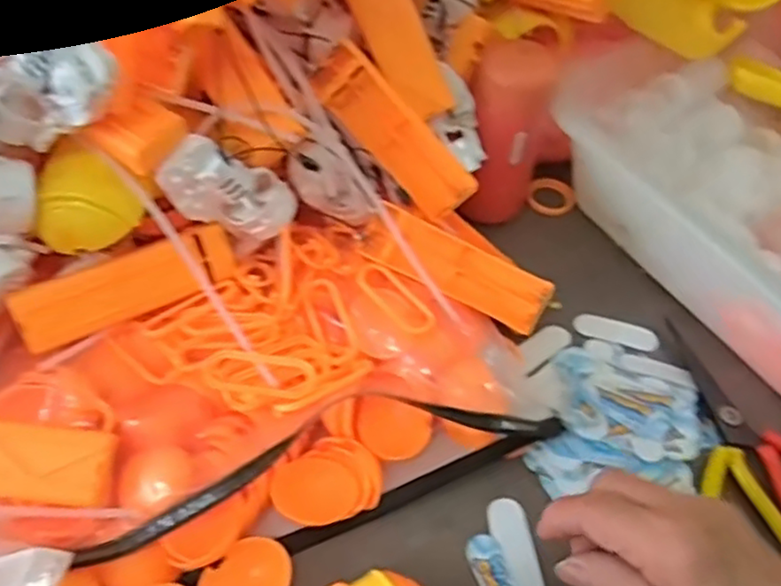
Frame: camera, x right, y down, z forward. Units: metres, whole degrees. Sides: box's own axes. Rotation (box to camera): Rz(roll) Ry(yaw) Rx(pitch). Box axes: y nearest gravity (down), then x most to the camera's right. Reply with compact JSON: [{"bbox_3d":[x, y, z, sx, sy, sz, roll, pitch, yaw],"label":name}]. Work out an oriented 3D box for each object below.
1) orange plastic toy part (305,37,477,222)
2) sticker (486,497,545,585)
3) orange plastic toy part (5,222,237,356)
[{"bbox_3d":[0.002,-0.092,0.384,0.109,0.035,0.019,47,19,-6],"label":"orange plastic toy part"},{"bbox_3d":[0.064,0.129,0.337,0.020,0.004,0.052,-6,53,-9],"label":"sticker"},{"bbox_3d":[-0.138,-0.004,0.352,0.109,0.034,0.017,-23,17,-22],"label":"orange plastic toy part"}]

